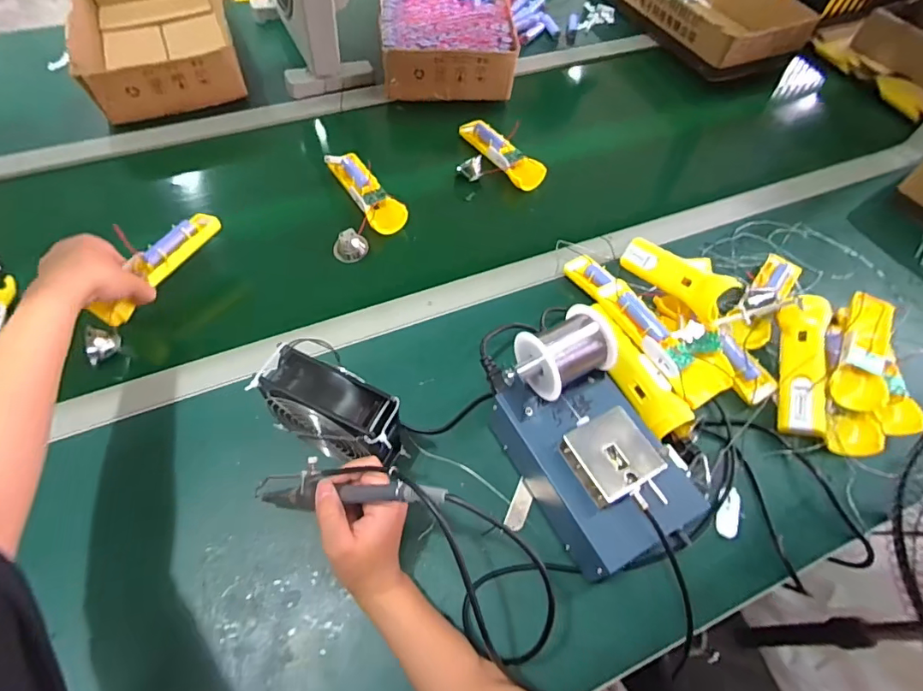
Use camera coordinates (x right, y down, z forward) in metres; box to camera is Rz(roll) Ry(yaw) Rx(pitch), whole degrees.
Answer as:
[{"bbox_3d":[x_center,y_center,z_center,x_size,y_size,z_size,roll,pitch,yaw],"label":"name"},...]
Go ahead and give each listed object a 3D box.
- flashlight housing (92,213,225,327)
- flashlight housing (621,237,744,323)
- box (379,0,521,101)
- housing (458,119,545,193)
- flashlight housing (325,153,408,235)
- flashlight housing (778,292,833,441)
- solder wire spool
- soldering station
[{"bbox_3d":[-0.343,-0.094,0.558,0.034,0.025,0.167,26,65,11],"label":"flashlight housing"},{"bbox_3d":[0.252,-0.080,0.587,0.036,0.052,0.163,-16,34,-14],"label":"flashlight housing"},{"bbox_3d":[-0.031,-0.605,0.910,0.221,0.081,0.409,-1,59,-5],"label":"box"},{"bbox_3d":[0.058,-0.301,0.757,0.053,0.025,0.167,-36,67,-23],"label":"housing"},{"bbox_3d":[-0.136,-0.224,0.700,0.054,0.025,0.162,-26,64,-19],"label":"flashlight housing"},{"bbox_3d":[0.387,0.018,0.554,0.047,0.039,0.175,18,59,7],"label":"flashlight housing"},{"bbox_3d":[0.089,0.010,0.453,0.095,0.058,0.066,-23,63,-17],"label":"solder wire spool"},{"bbox_3d":[0.124,0.107,0.465,0.120,0.096,0.188,-24,63,-18],"label":"soldering station"}]

